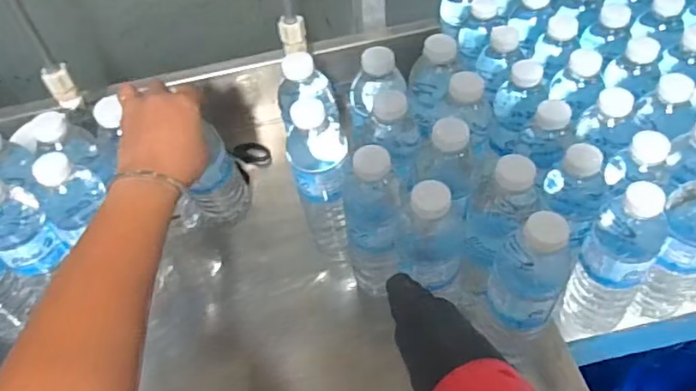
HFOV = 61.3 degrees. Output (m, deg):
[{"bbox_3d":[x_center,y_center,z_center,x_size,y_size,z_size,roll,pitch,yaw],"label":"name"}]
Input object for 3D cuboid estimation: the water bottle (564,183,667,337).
[{"bbox_3d":[0.257,0.071,0.562,0.059,0.182,0.063,31,60,27],"label":"water bottle"}]

